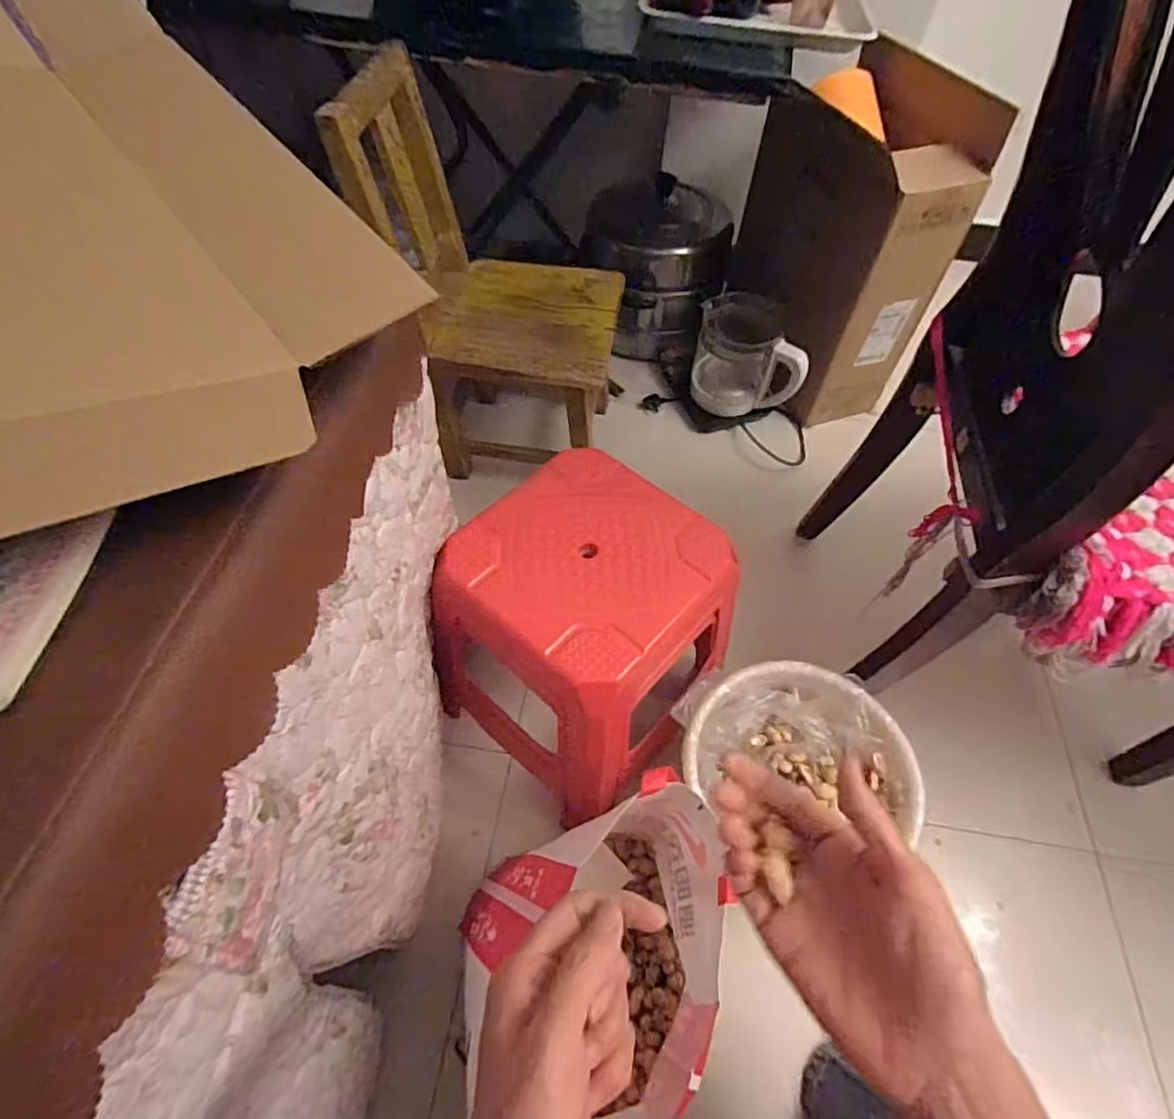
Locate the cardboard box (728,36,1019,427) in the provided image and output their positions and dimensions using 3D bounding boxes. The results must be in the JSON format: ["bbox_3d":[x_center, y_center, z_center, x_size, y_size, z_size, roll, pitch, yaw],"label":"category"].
[{"bbox_3d":[0.491,-0.587,1.186,0.219,0.533,0.358,-17,58,-14],"label":"cardboard box"}]

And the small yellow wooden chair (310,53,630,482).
[{"bbox_3d":[-0.124,-0.431,0.999,0.337,0.562,0.305,9,55,3],"label":"small yellow wooden chair"}]

